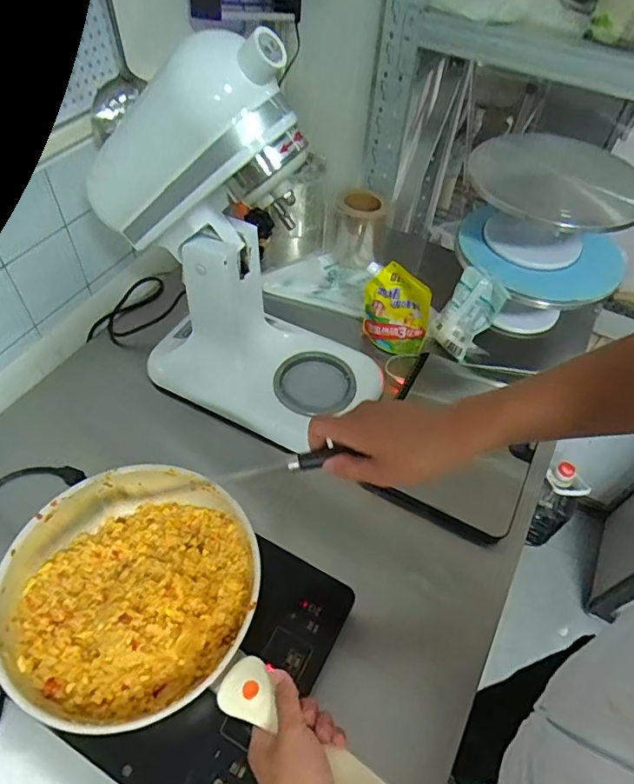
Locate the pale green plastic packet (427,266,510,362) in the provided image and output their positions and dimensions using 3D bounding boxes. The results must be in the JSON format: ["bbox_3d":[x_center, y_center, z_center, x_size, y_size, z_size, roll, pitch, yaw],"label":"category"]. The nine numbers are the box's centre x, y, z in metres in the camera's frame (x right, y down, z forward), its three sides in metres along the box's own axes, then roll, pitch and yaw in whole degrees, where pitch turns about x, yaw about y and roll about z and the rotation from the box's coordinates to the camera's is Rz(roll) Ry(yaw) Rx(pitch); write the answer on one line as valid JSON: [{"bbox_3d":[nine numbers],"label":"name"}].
[{"bbox_3d":[0.269,-0.136,0.902,0.094,0.144,0.031,42,33,26],"label":"pale green plastic packet"}]

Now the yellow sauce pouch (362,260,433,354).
[{"bbox_3d":[0.134,-0.143,0.884,0.121,0.153,0.032,25,54,15],"label":"yellow sauce pouch"}]

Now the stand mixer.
[{"bbox_3d":[-0.109,-0.189,0.702,0.391,0.475,0.205,23,53,13],"label":"stand mixer"}]

